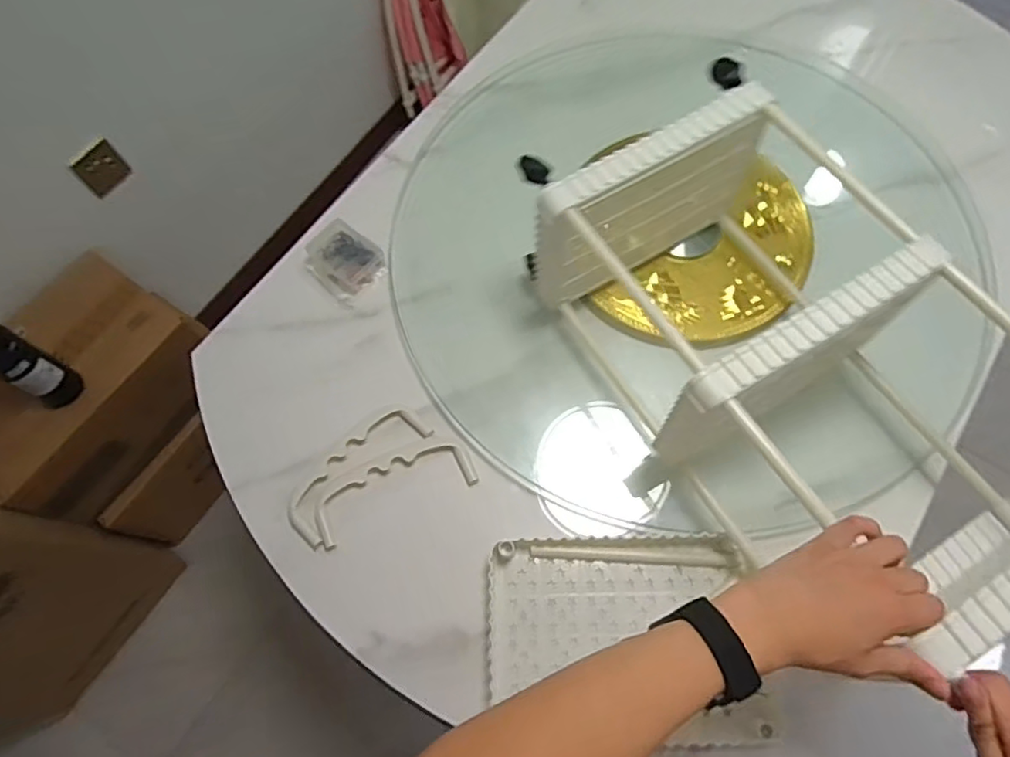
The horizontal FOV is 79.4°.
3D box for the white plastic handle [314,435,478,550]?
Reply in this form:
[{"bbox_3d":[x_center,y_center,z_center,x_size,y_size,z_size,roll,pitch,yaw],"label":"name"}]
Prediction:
[{"bbox_3d":[-0.130,0.122,0.703,0.187,0.009,0.072,-23,69,-7],"label":"white plastic handle"}]

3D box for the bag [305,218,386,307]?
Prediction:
[{"bbox_3d":[-0.215,-0.158,0.815,0.093,0.032,0.088,39,74,16],"label":"bag"}]

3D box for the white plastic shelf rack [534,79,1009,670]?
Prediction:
[{"bbox_3d":[0.294,-0.020,0.615,0.295,0.218,0.514,-30,70,-10],"label":"white plastic shelf rack"}]

